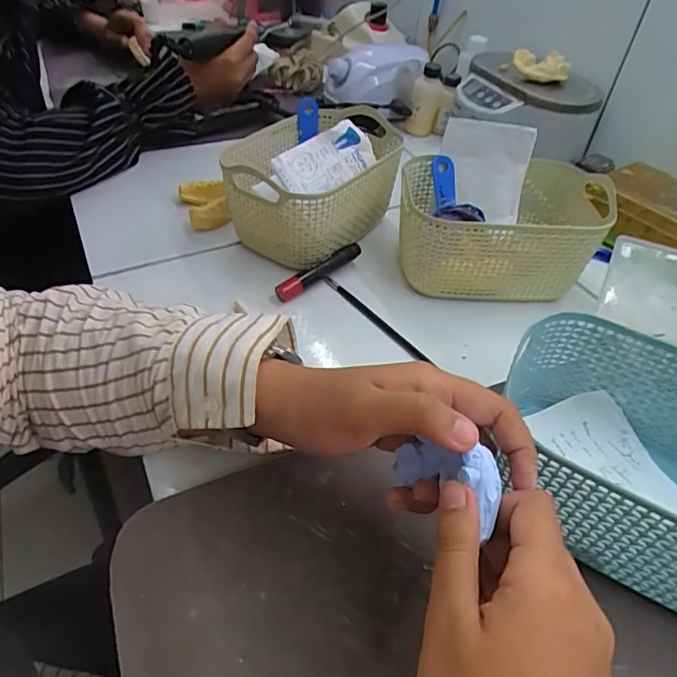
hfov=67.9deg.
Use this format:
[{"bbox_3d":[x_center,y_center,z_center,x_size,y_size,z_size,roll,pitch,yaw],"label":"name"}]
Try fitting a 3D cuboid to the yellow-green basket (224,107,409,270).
[{"bbox_3d":[-0.019,-0.149,0.485,0.126,0.093,0.178,20,48,16],"label":"yellow-green basket"}]

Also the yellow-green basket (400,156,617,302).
[{"bbox_3d":[0.145,-0.098,0.447,0.180,0.077,0.119,3,45,0],"label":"yellow-green basket"}]

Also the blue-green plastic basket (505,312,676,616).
[{"bbox_3d":[0.171,0.071,0.280,0.160,0.082,0.113,25,49,20],"label":"blue-green plastic basket"}]

